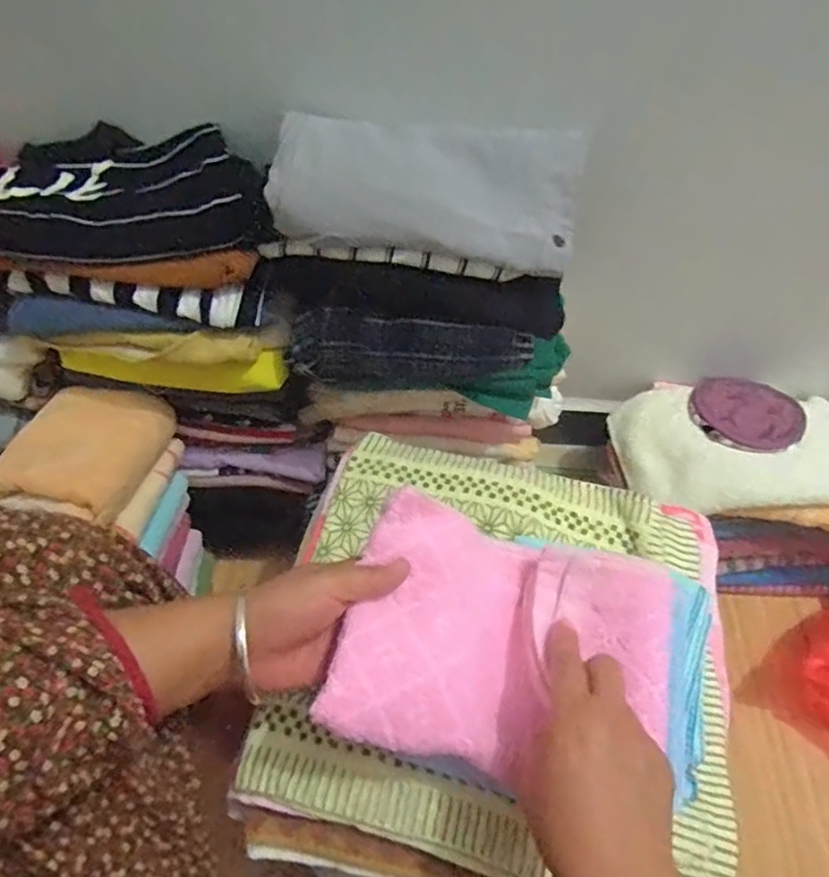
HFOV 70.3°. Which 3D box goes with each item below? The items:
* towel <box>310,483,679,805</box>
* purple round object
[{"bbox_3d":[0.066,0.134,0.383,0.212,0.098,0.151,12,57,7],"label":"towel"},{"bbox_3d":[0.442,-0.034,0.788,0.133,0.033,0.139,0,56,0],"label":"purple round object"}]

